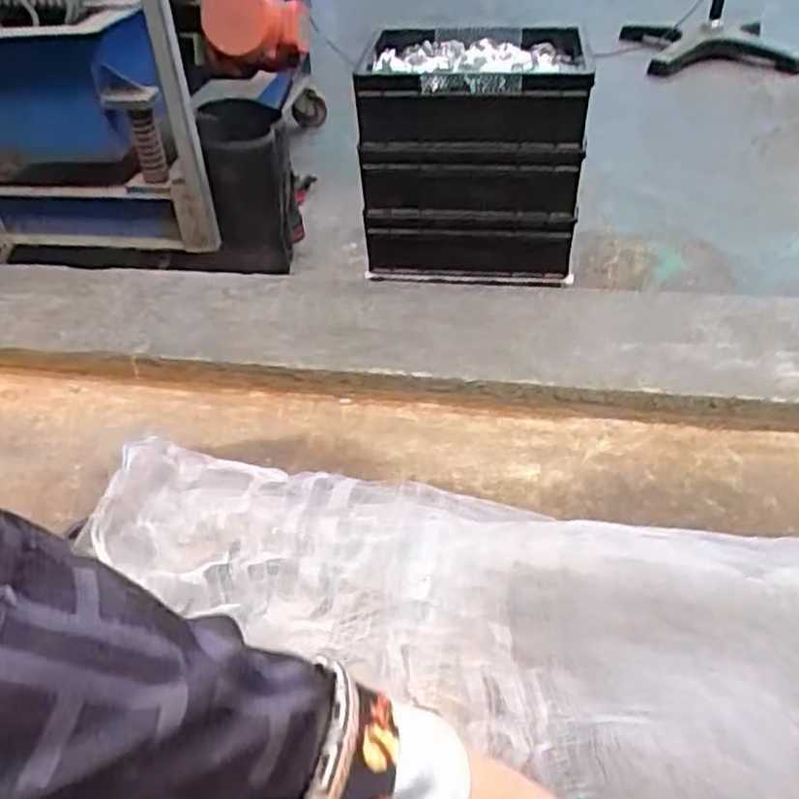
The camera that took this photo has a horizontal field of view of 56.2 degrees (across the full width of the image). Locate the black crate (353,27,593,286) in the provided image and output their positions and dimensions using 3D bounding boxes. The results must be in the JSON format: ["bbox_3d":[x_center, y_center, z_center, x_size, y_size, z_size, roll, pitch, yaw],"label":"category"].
[{"bbox_3d":[0.109,-0.366,1.178,0.324,0.329,0.226,0,39,3],"label":"black crate"}]

